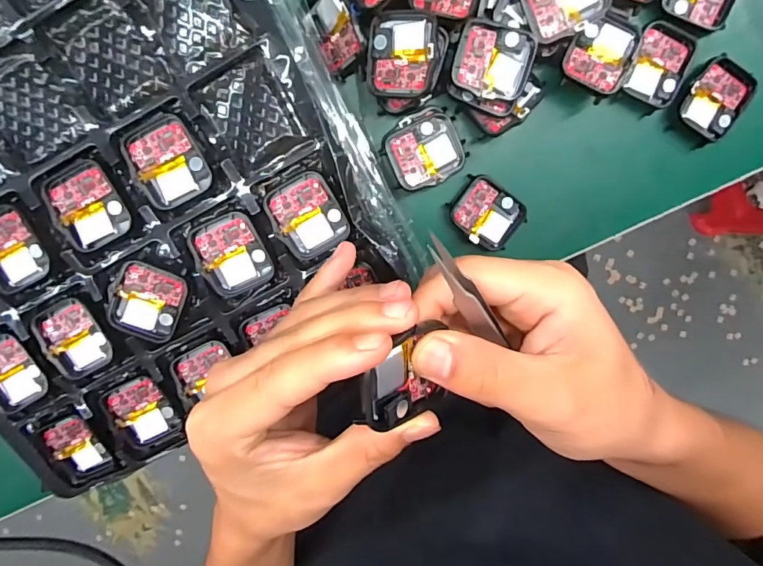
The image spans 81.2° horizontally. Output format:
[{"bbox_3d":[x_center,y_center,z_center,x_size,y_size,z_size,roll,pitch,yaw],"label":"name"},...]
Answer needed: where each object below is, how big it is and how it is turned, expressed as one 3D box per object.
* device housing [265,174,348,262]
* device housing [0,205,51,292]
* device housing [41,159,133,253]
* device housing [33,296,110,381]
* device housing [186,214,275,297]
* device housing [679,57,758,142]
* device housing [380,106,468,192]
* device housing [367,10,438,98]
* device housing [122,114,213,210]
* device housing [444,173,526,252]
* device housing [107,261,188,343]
[{"bbox_3d":[-0.040,-0.036,0.244,0.036,0.010,0.043,-28,102,5],"label":"device housing"},{"bbox_3d":[-0.198,-0.019,0.237,0.034,0.004,0.041,-29,102,5],"label":"device housing"},{"bbox_3d":[-0.155,-0.041,0.235,0.035,0.004,0.043,-27,102,5],"label":"device housing"},{"bbox_3d":[-0.172,0.031,0.249,0.035,0.005,0.042,-25,103,4],"label":"device housing"},{"bbox_3d":[-0.082,-0.016,0.246,0.037,0.009,0.042,-24,103,4],"label":"device housing"},{"bbox_3d":[0.206,-0.113,0.272,0.036,0.008,0.041,30,101,-8],"label":"device housing"},{"bbox_3d":[0.026,-0.081,0.271,0.044,0.013,0.042,-25,103,4],"label":"device housing"},{"bbox_3d":[0.011,-0.124,0.240,0.037,0.008,0.042,11,105,19],"label":"device housing"},{"bbox_3d":[-0.111,-0.063,0.231,0.036,0.005,0.043,-29,102,5],"label":"device housing"},{"bbox_3d":[0.068,-0.044,0.286,0.046,0.007,0.038,32,100,-8],"label":"device housing"},{"bbox_3d":[-0.129,0.011,0.244,0.034,0.007,0.041,23,102,-7],"label":"device housing"}]

